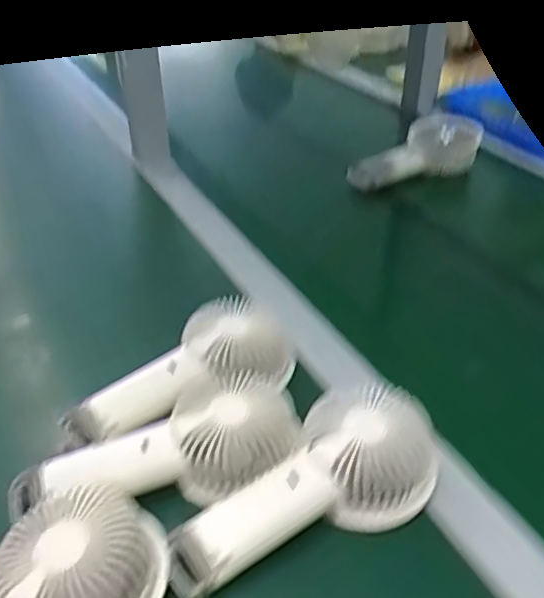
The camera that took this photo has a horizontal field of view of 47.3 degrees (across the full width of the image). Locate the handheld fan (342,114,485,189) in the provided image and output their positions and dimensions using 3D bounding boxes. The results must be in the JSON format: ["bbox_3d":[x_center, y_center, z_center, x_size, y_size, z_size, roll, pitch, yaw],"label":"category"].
[{"bbox_3d":[0.180,-0.188,0.801,0.178,0.061,0.053,-13,38,-17],"label":"handheld fan"}]

